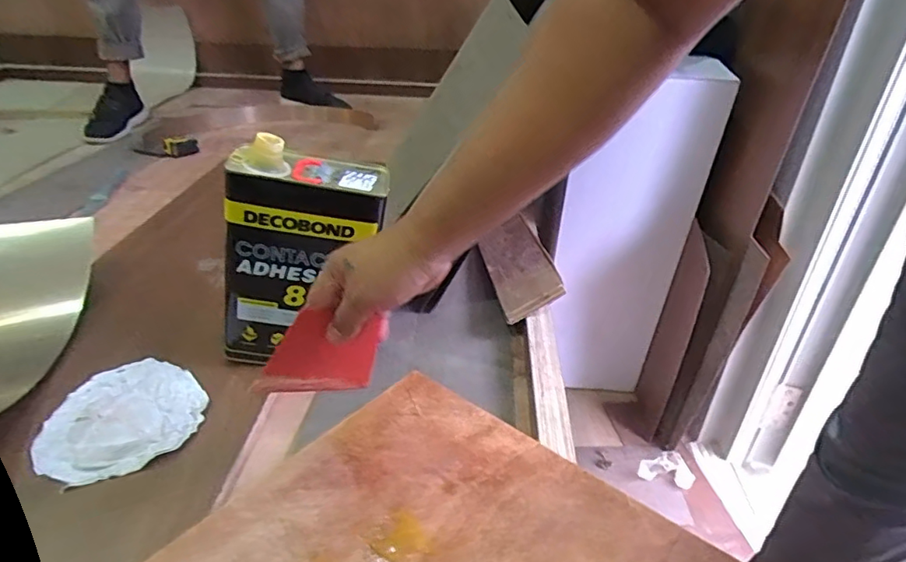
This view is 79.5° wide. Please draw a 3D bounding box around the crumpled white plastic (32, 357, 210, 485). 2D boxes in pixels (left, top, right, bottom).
[{"bbox_3d":[-0.362,0.147,0.603,0.155,0.018,0.160,-12,34,-21],"label":"crumpled white plastic"}]

